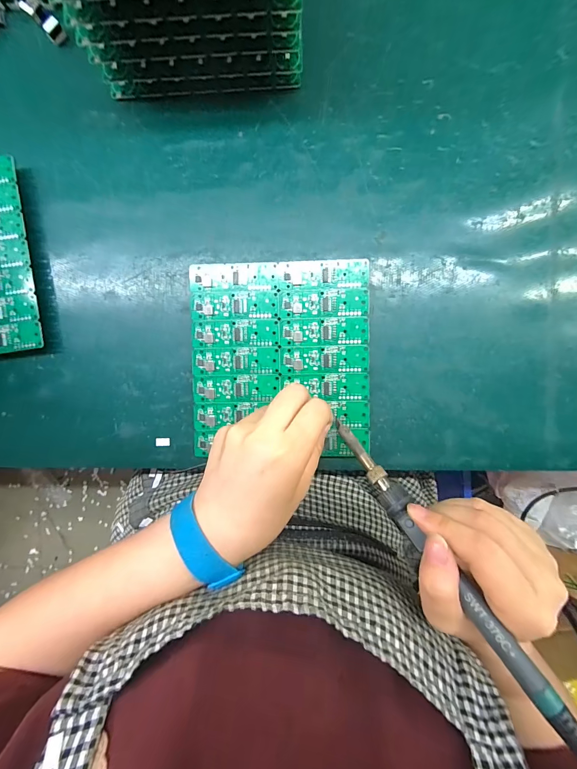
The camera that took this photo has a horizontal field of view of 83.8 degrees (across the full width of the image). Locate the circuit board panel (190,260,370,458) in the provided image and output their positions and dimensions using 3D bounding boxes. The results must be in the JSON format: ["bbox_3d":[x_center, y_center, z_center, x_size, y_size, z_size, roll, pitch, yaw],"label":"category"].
[{"bbox_3d":[-0.007,-0.020,0.251,0.137,0.004,0.145,-1,93,3],"label":"circuit board panel"}]

